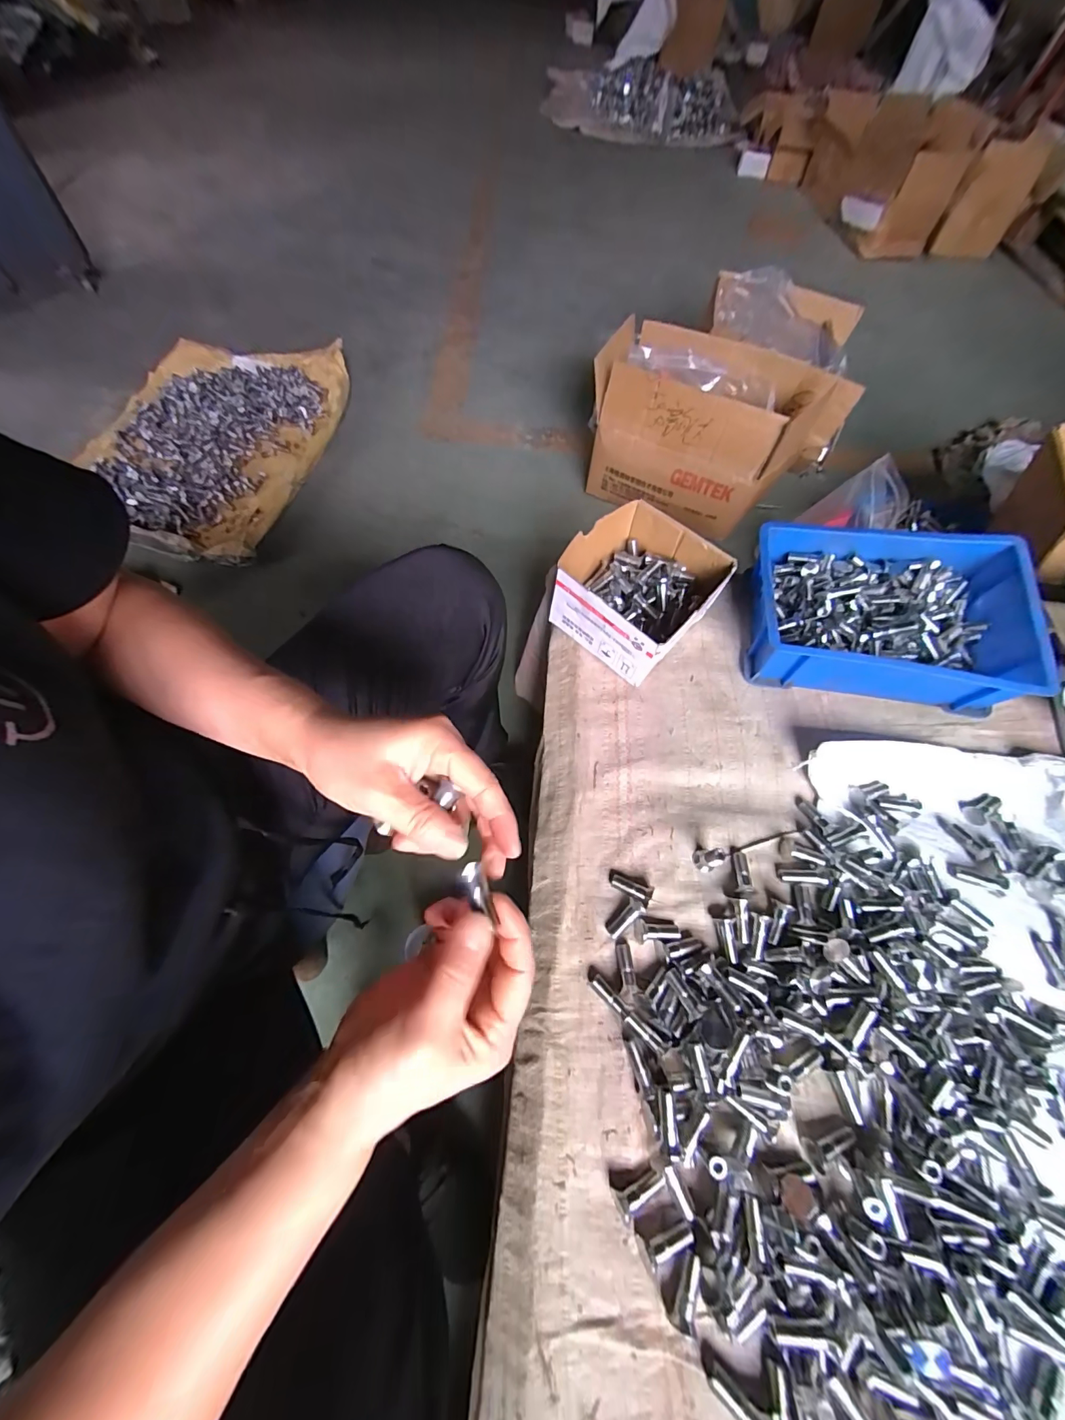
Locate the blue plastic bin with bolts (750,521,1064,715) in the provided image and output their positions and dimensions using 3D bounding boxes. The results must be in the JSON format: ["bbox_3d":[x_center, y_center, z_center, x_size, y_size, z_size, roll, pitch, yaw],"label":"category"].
[{"bbox_3d":[0.364,-0.093,0.481,0.248,0.100,0.167,13,64,4],"label":"blue plastic bin with bolts"}]

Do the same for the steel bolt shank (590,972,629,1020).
[{"bbox_3d":[0.059,0.222,0.353,0.036,0.010,0.010,42,69,17],"label":"steel bolt shank"}]

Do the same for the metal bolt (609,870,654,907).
[{"bbox_3d":[0.083,0.151,0.388,0.037,0.010,0.015,30,66,12],"label":"metal bolt"}]

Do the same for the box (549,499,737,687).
[{"bbox_3d":[0.111,-0.126,0.492,0.143,0.089,0.148,41,69,17],"label":"box"}]

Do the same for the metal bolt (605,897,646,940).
[{"bbox_3d":[0.077,0.174,0.378,0.036,0.012,0.015,-37,70,-18],"label":"metal bolt"}]

